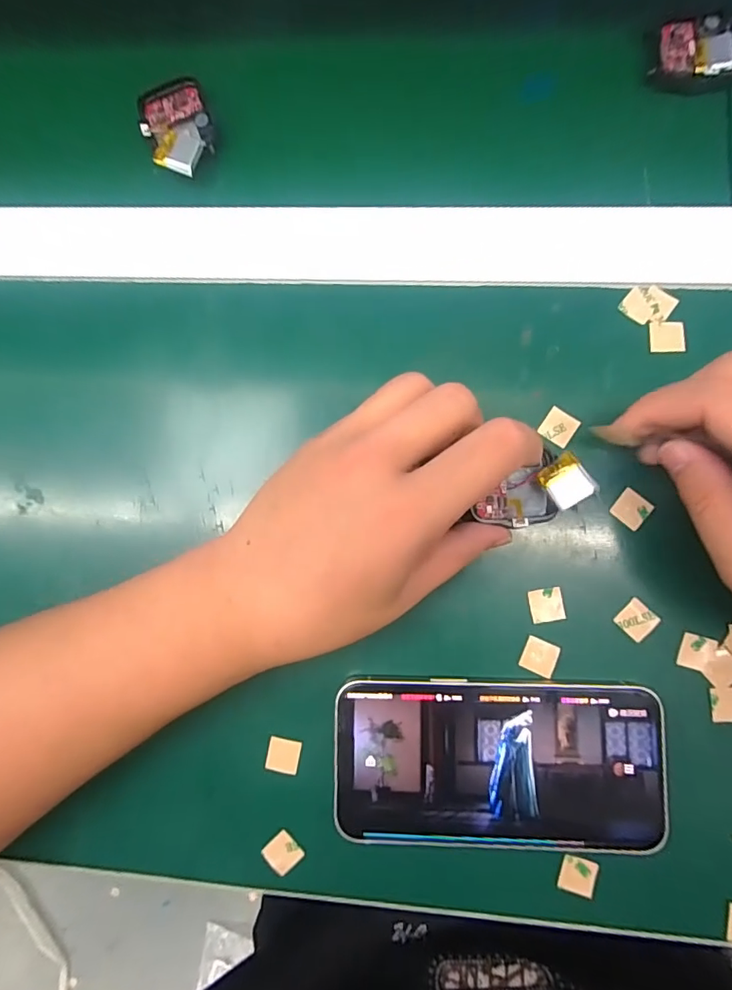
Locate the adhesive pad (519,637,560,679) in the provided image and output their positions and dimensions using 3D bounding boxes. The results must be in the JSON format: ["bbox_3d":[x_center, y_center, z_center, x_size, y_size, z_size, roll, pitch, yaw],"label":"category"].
[{"bbox_3d":[0.082,0.076,0.228,0.015,0.004,0.015,22,87,5],"label":"adhesive pad"}]

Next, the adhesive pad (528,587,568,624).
[{"bbox_3d":[0.085,0.052,0.229,0.016,0.004,0.015,-9,84,3],"label":"adhesive pad"}]

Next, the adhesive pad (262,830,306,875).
[{"bbox_3d":[-0.039,0.170,0.231,0.016,0.004,0.015,44,89,6],"label":"adhesive pad"}]

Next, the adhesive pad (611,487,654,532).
[{"bbox_3d":[0.125,0.007,0.229,0.015,0.004,0.015,38,88,6],"label":"adhesive pad"}]

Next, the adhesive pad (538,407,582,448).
[{"bbox_3d":[0.093,-0.033,0.235,0.015,0.004,0.015,34,88,6],"label":"adhesive pad"}]

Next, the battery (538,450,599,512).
[{"bbox_3d":[0.091,-0.006,0.221,0.020,0.004,0.021,-36,80,5],"label":"battery"}]

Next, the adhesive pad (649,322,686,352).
[{"bbox_3d":[0.145,-0.076,0.234,0.016,0.004,0.015,2,85,4],"label":"adhesive pad"}]

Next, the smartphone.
[{"bbox_3d":[0.060,0.122,0.223,0.144,0.008,0.072,0,85,4],"label":"smartphone"}]

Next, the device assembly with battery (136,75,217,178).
[{"bbox_3d":[-0.099,-0.193,0.258,0.035,0.013,0.058,-18,84,2],"label":"device assembly with battery"}]

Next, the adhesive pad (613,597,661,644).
[{"bbox_3d":[0.126,0.058,0.225,0.015,0.004,0.016,-45,84,-1],"label":"adhesive pad"}]

